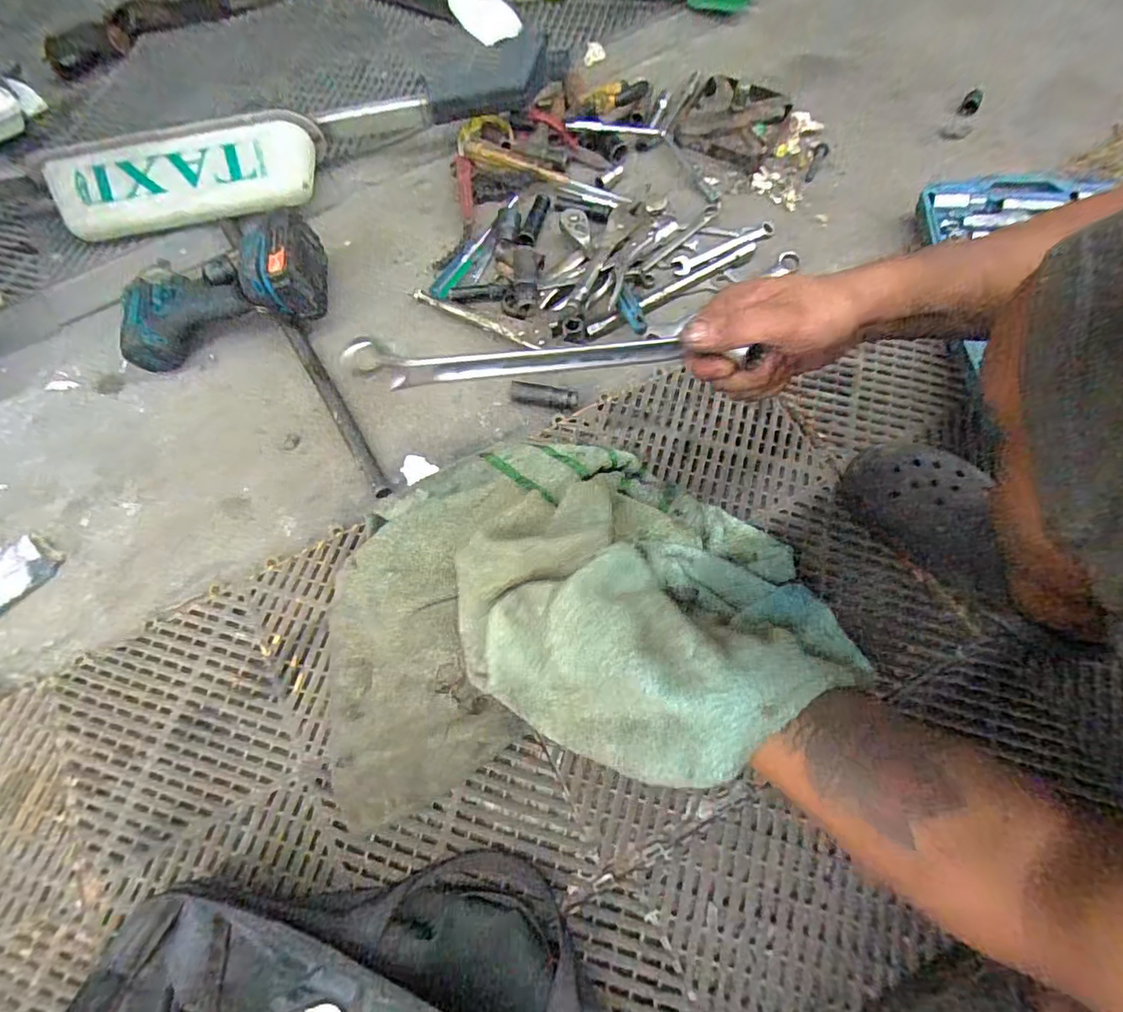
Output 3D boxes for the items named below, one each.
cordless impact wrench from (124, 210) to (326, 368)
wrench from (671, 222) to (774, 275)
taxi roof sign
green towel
[{"bbox_3d":[-0.406,-0.272,0.651,0.240,0.105,0.154,-15,69,-5],"label":"cordless impact wrench"},{"bbox_3d":[0.209,-0.331,0.701,0.140,0.013,0.028,-20,70,-7],"label":"wrench"},{"bbox_3d":[-0.480,-0.416,0.706,0.345,0.101,0.085,-15,69,-5],"label":"taxi roof sign"},{"bbox_3d":[-0.015,0.069,0.444,0.414,0.207,0.286,-11,69,-4],"label":"green towel"}]

